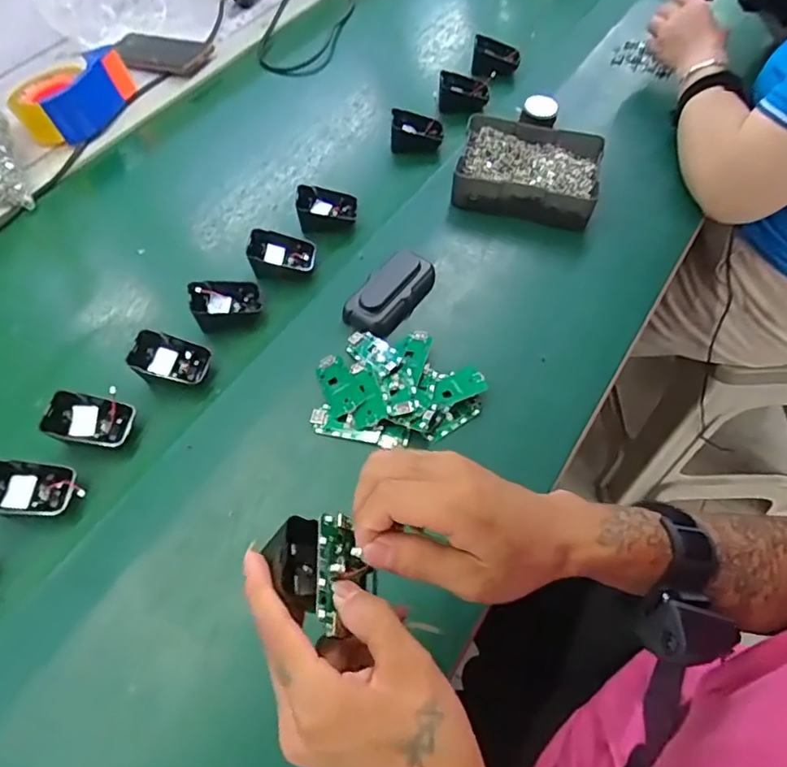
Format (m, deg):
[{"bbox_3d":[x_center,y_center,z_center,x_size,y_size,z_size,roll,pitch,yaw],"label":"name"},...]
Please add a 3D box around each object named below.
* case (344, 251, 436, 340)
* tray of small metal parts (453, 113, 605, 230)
[{"bbox_3d":[-0.002,-0.092,0.568,0.051,0.030,0.103,31,65,19],"label":"case"},{"bbox_3d":[0.155,-0.245,0.646,0.155,0.042,0.121,10,59,10],"label":"tray of small metal parts"}]

